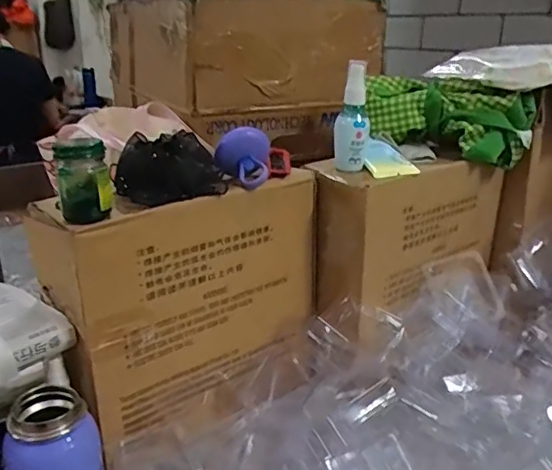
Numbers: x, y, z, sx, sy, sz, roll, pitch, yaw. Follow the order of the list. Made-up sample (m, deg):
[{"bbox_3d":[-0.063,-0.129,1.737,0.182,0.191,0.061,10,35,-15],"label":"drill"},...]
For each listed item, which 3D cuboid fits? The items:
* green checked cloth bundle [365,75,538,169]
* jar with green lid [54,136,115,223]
[{"bbox_3d":[0.217,-0.149,0.722,0.209,0.087,0.075,9,22,22],"label":"green checked cloth bundle"},{"bbox_3d":[-0.169,-0.050,0.496,0.046,0.069,0.057,-4,22,-15],"label":"jar with green lid"}]

